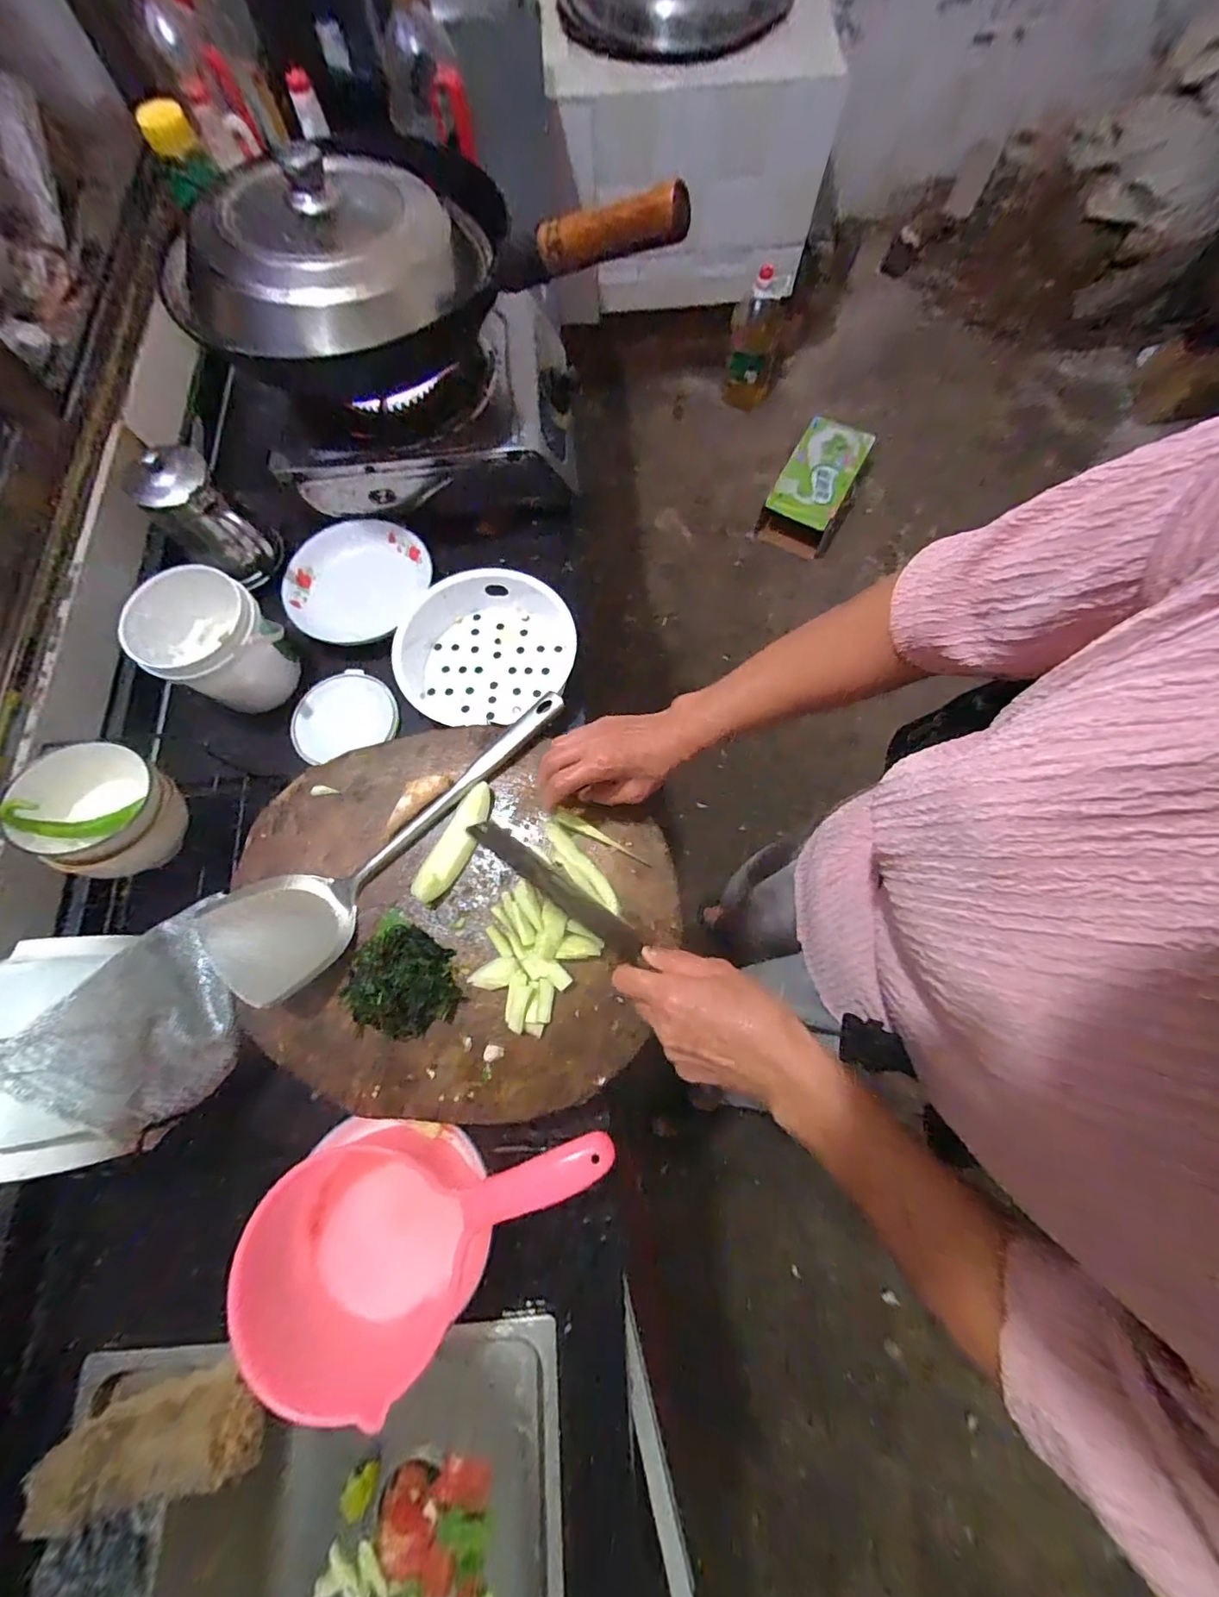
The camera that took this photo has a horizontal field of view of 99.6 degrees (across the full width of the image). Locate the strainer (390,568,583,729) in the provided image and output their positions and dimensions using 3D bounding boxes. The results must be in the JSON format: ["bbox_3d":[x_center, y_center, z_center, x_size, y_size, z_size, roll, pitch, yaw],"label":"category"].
[{"bbox_3d":[-0.155,-0.185,0.633,0.216,0.065,0.171,-30,74,-7],"label":"strainer"}]

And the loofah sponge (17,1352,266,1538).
[{"bbox_3d":[-0.380,0.541,0.426,0.174,0.046,0.079,0,72,-14],"label":"loofah sponge"}]

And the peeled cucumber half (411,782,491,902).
[{"bbox_3d":[-0.150,0.042,0.507,0.034,0.013,0.125,24,75,9],"label":"peeled cucumber half"}]

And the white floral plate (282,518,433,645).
[{"bbox_3d":[-0.327,-0.285,0.674,0.182,0.027,0.162,-27,74,-6],"label":"white floral plate"}]

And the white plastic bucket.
[{"bbox_3d":[-0.445,-0.173,0.593,0.133,0.122,0.121,-1,73,2],"label":"white plastic bucket"}]

